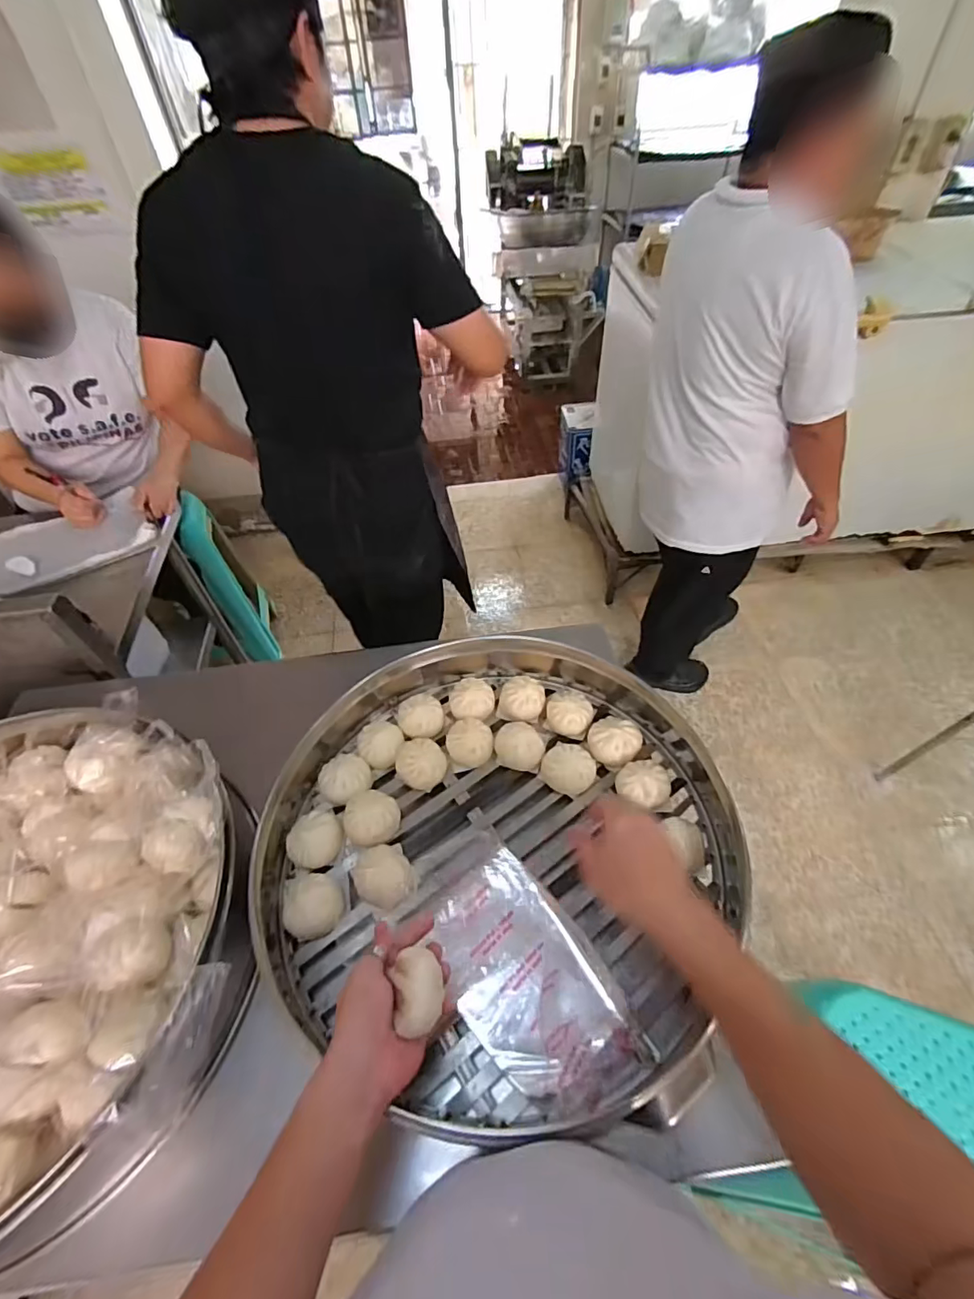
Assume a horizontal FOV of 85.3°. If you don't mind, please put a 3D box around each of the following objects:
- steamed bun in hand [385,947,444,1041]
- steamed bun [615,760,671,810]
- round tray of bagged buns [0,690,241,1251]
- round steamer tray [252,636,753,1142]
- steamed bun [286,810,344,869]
[{"bbox_3d":[-0.061,0.302,0.466,0.036,0.035,0.058,-16,51,-9],"label":"steamed bun in hand"},{"bbox_3d":[0.202,0.177,0.688,0.064,0.047,0.060,-2,50,2],"label":"steamed bun"},{"bbox_3d":[-0.542,0.293,0.539,0.525,0.118,0.526,-2,50,2],"label":"round tray of bagged buns"},{"bbox_3d":[0.020,0.202,0.658,0.548,0.109,0.555,-2,50,2],"label":"round steamer tray"},{"bbox_3d":[-0.213,0.234,0.653,0.060,0.032,0.066,-2,50,2],"label":"steamed bun"}]

